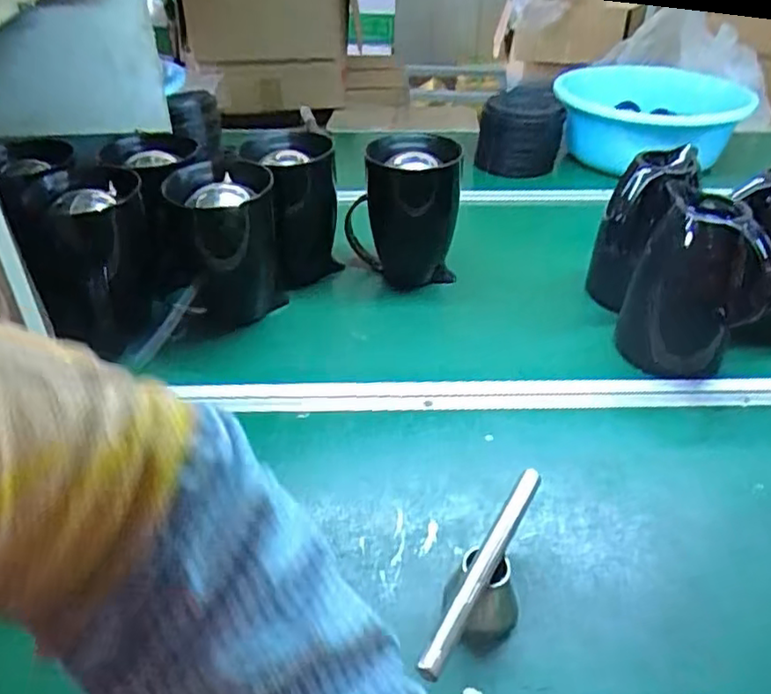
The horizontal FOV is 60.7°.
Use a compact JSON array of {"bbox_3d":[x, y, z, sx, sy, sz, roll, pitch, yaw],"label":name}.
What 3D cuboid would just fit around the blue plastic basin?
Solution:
[{"bbox_3d":[0.521,-0.469,1.363,0.342,0.157,0.293,7,36,7],"label":"blue plastic basin"}]

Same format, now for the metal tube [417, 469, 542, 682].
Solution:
[{"bbox_3d":[0.080,0.165,0.511,0.014,0.020,0.205,20,40,24],"label":"metal tube"}]

